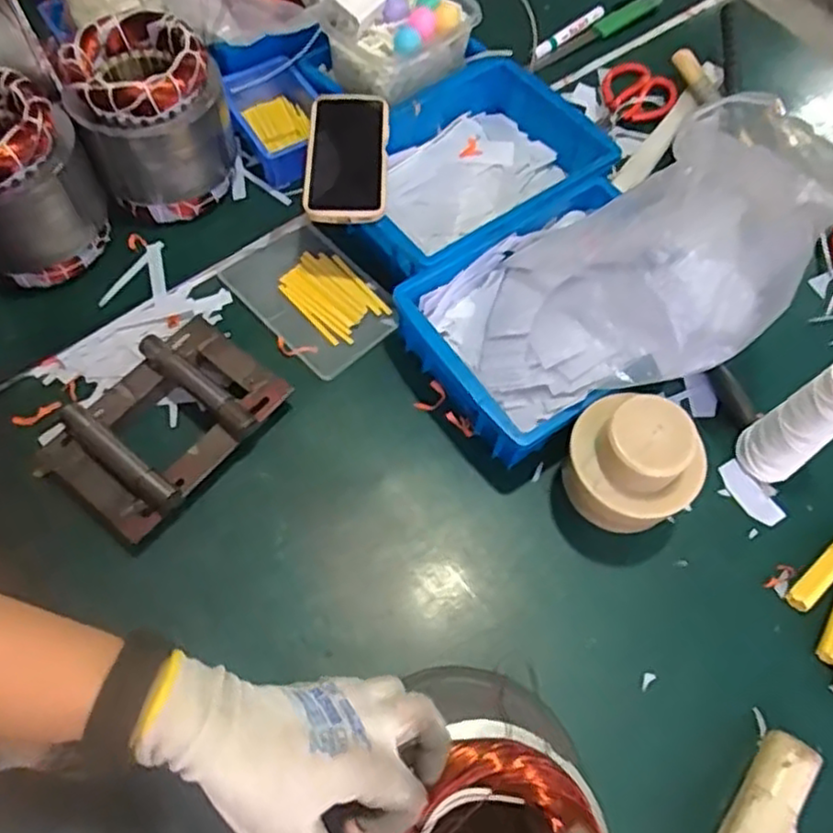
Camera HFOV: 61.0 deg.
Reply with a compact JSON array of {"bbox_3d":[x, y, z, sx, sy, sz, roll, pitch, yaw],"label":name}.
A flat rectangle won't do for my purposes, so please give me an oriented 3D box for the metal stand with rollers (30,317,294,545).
[{"bbox_3d":[-0.236,0.004,0.661,0.147,0.047,0.201,36,67,15],"label":"metal stand with rollers"}]

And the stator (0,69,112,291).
[{"bbox_3d":[-0.397,-0.225,0.699,0.147,0.165,0.134,-34,70,-18],"label":"stator"}]

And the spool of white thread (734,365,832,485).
[{"bbox_3d":[0.340,0.005,0.619,0.047,0.167,0.054,-34,69,-18],"label":"spool of white thread"}]

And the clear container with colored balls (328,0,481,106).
[{"bbox_3d":[-0.012,-0.438,0.807,0.112,0.068,0.176,40,68,16],"label":"clear container with colored balls"}]

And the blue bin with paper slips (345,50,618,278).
[{"bbox_3d":[0.059,-0.269,0.780,0.285,0.079,0.208,-34,70,-18],"label":"blue bin with paper slips"}]

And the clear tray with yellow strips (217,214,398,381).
[{"bbox_3d":[-0.109,-0.130,0.752,0.119,0.016,0.176,-40,72,-20],"label":"clear tray with yellow strips"}]

